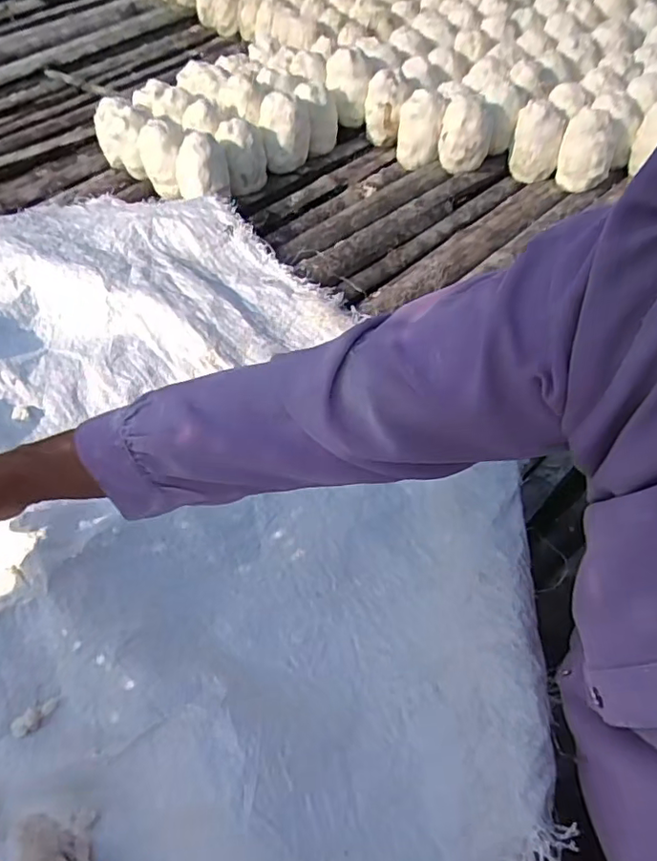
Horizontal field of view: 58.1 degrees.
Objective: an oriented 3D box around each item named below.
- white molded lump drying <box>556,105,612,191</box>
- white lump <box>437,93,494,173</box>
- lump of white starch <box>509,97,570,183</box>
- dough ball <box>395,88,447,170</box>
[{"bbox_3d":[0.404,-0.437,0.924,0.080,0.094,0.073,16,57,14],"label":"white molded lump drying"},{"bbox_3d":[0.219,-0.475,0.938,0.081,0.089,0.078,8,56,8],"label":"white lump"},{"bbox_3d":[0.334,-0.466,0.951,0.078,0.092,0.074,10,56,10],"label":"lump of white starch"},{"bbox_3d":[0.150,-0.491,0.968,0.075,0.097,0.063,8,56,8],"label":"dough ball"}]

